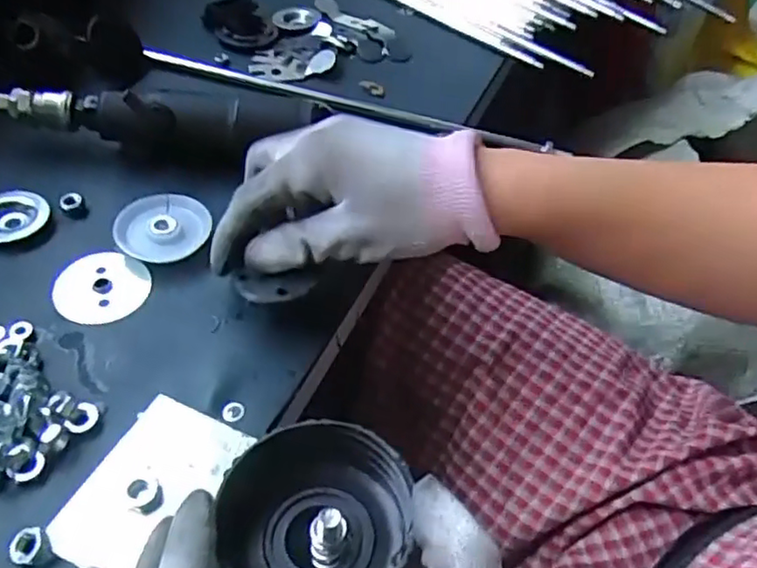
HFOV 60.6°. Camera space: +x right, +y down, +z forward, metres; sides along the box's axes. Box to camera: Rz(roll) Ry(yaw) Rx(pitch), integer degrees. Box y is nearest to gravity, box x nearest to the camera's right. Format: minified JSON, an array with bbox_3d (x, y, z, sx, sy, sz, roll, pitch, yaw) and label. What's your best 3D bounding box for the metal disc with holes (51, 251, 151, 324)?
[{"bbox_3d":[-0.141,0.001,0.331,0.043,0.004,0.045,4,49,-4],"label":"metal disc with holes"}]

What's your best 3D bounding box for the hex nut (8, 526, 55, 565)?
[{"bbox_3d":[-0.130,0.099,0.242,0.013,0.008,0.013,37,55,22],"label":"hex nut"}]

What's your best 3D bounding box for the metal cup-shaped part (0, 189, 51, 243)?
[{"bbox_3d":[-0.204,-0.037,0.357,0.032,0.011,0.038,17,50,7],"label":"metal cup-shaped part"}]

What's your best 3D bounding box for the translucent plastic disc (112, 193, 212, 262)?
[{"bbox_3d":[-0.117,-0.030,0.354,0.045,0.011,0.049,4,49,-4],"label":"translucent plastic disc"}]

